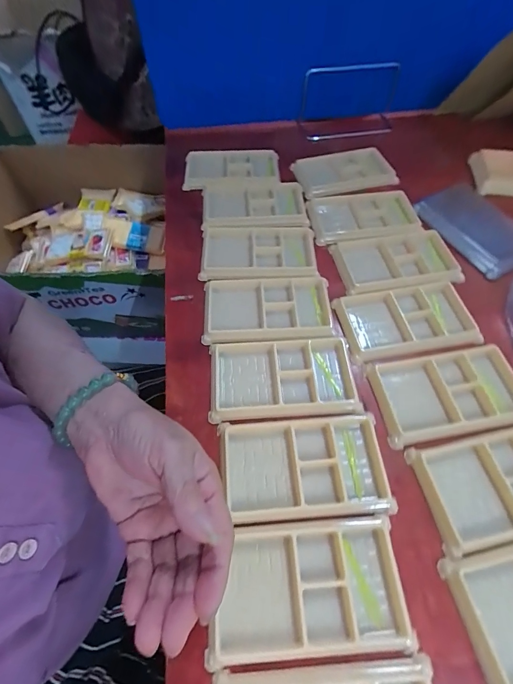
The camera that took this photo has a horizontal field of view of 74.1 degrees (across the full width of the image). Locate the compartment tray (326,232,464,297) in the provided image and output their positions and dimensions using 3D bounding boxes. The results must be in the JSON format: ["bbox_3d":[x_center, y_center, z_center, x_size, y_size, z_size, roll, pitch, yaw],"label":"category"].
[{"bbox_3d":[0.161,-0.094,0.400,0.134,0.019,0.084,-10,61,-5],"label":"compartment tray"}]

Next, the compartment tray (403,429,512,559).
[{"bbox_3d":[0.200,0.114,0.275,0.129,0.017,0.076,-10,61,-5],"label":"compartment tray"}]

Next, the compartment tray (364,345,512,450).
[{"bbox_3d":[0.178,0.045,0.310,0.135,0.011,0.080,-7,61,-3],"label":"compartment tray"}]

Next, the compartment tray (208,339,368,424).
[{"bbox_3d":[0.026,0.033,0.320,0.138,0.013,0.075,-3,61,-1],"label":"compartment tray"}]

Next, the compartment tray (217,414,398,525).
[{"bbox_3d":[0.038,0.102,0.281,0.134,0.010,0.079,-3,61,-1],"label":"compartment tray"}]

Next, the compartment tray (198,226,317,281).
[{"bbox_3d":[0.001,-0.107,0.406,0.136,0.012,0.088,2,61,2],"label":"compartment tray"}]

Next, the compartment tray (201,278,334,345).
[{"bbox_3d":[0.012,-0.034,0.362,0.135,0.010,0.079,-2,61,0],"label":"compartment tray"}]

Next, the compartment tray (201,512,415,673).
[{"bbox_3d":[0.036,0.172,0.238,0.133,0.011,0.079,-4,61,-2],"label":"compartment tray"}]

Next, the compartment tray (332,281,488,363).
[{"bbox_3d":[0.159,-0.023,0.362,0.137,0.021,0.077,-8,61,-4],"label":"compartment tray"}]

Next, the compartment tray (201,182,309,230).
[{"bbox_3d":[-0.003,-0.183,0.451,0.137,0.014,0.088,1,61,1],"label":"compartment tray"}]

